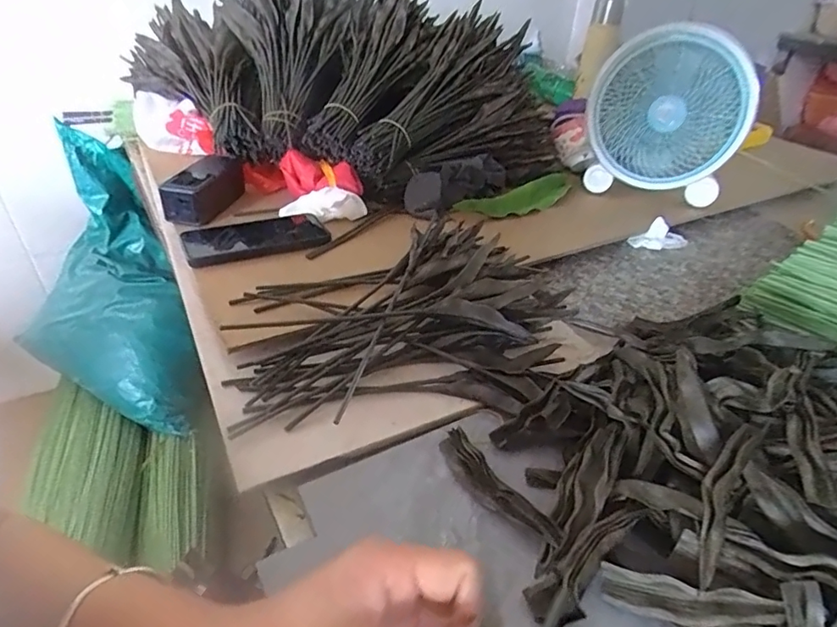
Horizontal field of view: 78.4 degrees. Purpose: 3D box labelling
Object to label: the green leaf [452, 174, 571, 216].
[{"bbox_3d":[0.154,-0.168,0.736,0.232,0.036,0.050,-23,46,-31],"label":"green leaf"}]

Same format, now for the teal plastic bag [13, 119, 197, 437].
[{"bbox_3d":[-0.599,-0.050,1.016,0.378,0.547,0.144,14,5,2],"label":"teal plastic bag"}]

